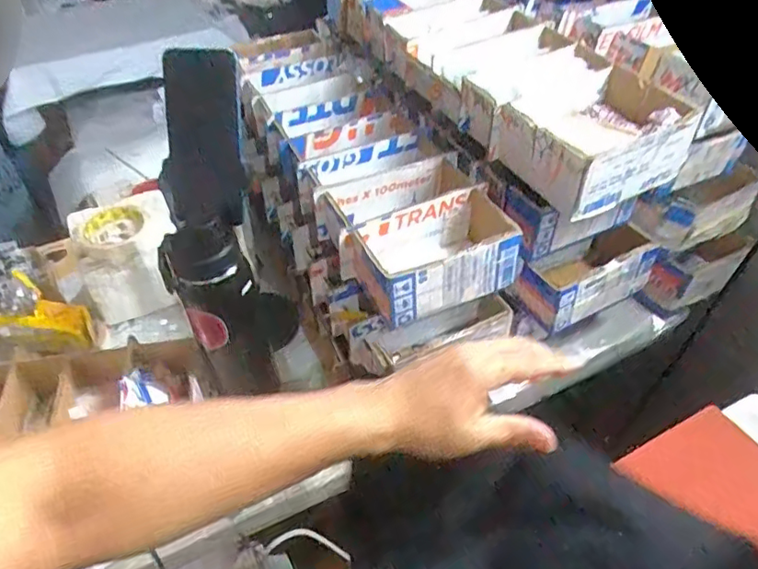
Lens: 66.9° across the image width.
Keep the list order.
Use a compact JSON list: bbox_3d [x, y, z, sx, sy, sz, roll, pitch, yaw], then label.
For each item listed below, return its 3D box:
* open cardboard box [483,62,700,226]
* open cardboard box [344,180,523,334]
[{"bbox_3d":[0.223,-0.163,0.628,0.170,0.074,0.159,-21,47,-18],"label":"open cardboard box"},{"bbox_3d":[0.061,-0.030,0.609,0.158,0.081,0.099,-21,47,-18],"label":"open cardboard box"}]

